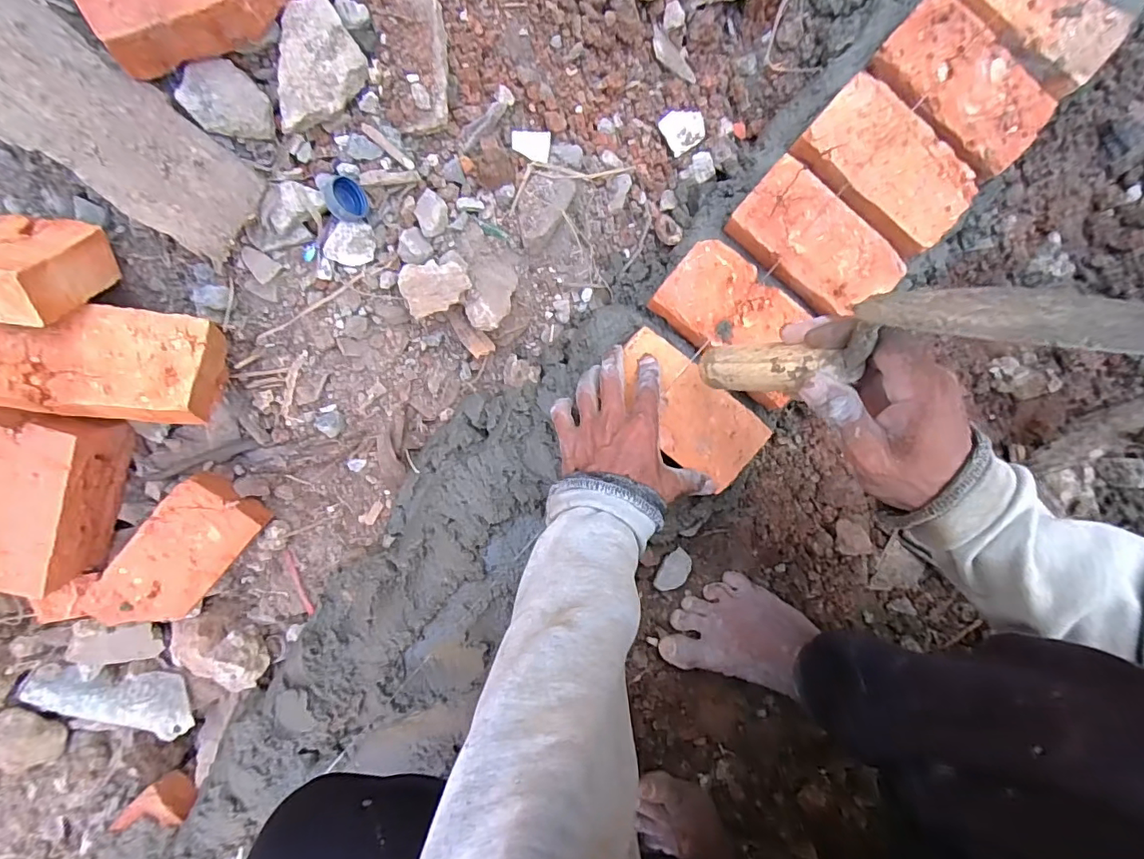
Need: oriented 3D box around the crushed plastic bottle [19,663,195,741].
[{"bbox_3d":[-0.491,0.288,0.562,0.171,0.023,0.058,9,91,1],"label":"crushed plastic bottle"}]

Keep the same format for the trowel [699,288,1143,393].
[{"bbox_3d":[0.167,-0.048,0.285,0.070,0.290,0.051,1,91,-20],"label":"trowel"}]

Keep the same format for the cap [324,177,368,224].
[{"bbox_3d":[-0.173,-0.173,0.398,0.016,0.033,0.034,-20,125,23],"label":"cap"}]

